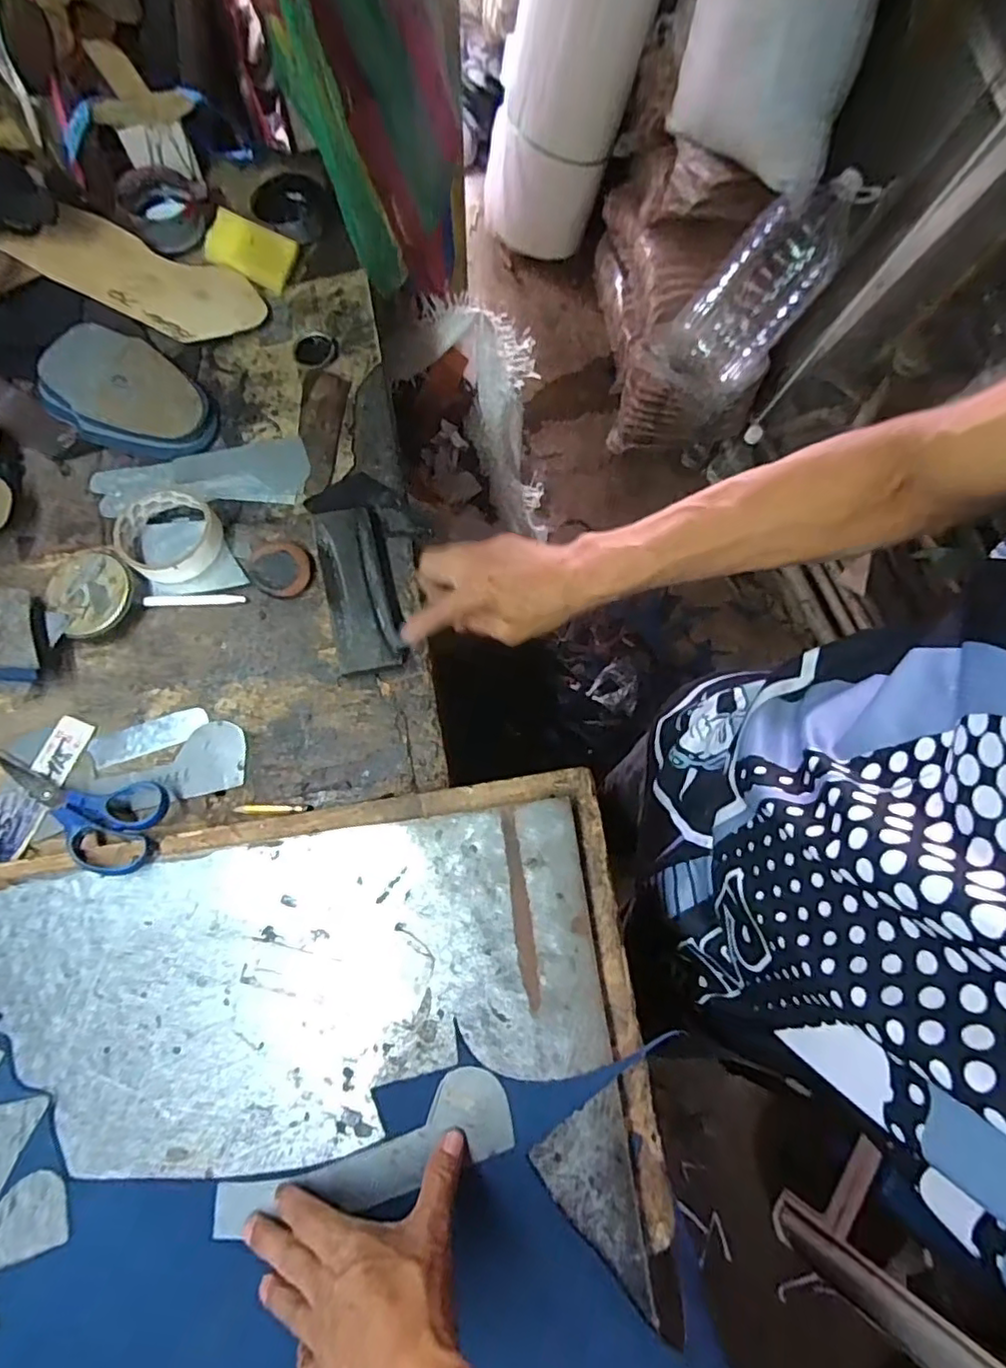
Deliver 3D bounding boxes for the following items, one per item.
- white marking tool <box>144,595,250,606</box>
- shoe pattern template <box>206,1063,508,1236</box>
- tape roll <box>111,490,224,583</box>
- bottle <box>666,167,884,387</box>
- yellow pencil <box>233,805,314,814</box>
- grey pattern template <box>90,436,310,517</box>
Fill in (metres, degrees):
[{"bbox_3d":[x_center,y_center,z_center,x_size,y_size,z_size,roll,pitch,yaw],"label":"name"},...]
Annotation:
[{"bbox_3d":[-0.271,-0.073,0.536,0.088,0.004,0.009,0,75,-3],"label":"white marking tool"},{"bbox_3d":[-0.093,0.324,0.412,0.207,0.010,0.052,-24,78,-3],"label":"shoe pattern template"},{"bbox_3d":[-0.298,-0.133,0.547,0.091,0.021,0.084,1,75,-3],"label":"tape roll"},{"bbox_3d":[0.537,-0.822,1.265,0.454,0.170,0.178,-47,73,28],"label":"bottle"},{"bbox_3d":[-0.184,0.100,0.490,0.062,0.008,0.008,-1,75,-3],"label":"yellow pencil"},{"bbox_3d":[-0.291,-0.202,0.591,0.200,0.008,0.070,-4,77,-4],"label":"grey pattern template"}]

